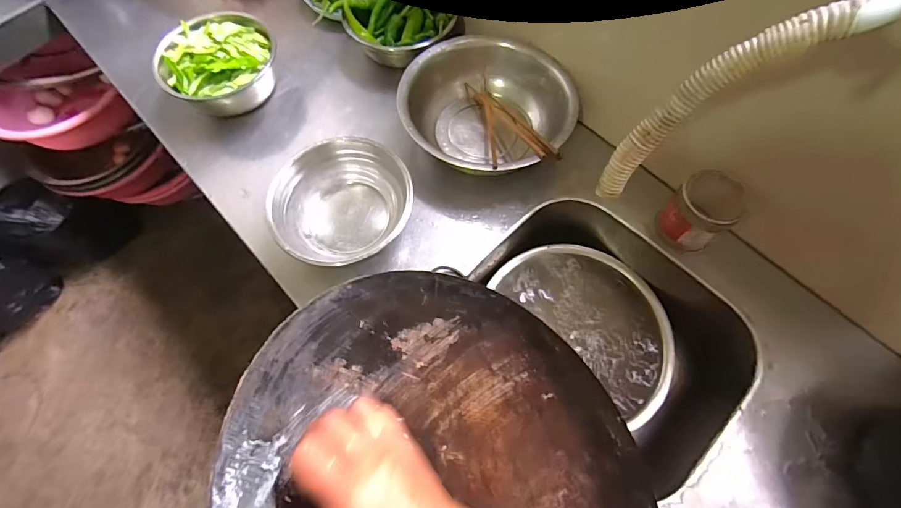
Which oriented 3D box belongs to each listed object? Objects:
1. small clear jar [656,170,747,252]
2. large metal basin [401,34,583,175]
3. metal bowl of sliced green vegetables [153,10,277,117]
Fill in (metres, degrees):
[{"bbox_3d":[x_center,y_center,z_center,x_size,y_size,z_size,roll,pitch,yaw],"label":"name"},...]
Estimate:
[{"bbox_3d":[0.340,-0.061,0.561,0.094,0.079,0.077,-42,71,-16],"label":"small clear jar"},{"bbox_3d":[0.061,-0.228,0.645,0.252,0.096,0.228,23,68,12],"label":"large metal basin"},{"bbox_3d":[-0.379,-0.312,0.694,0.179,0.094,0.144,-24,67,-9],"label":"metal bowl of sliced green vegetables"}]

